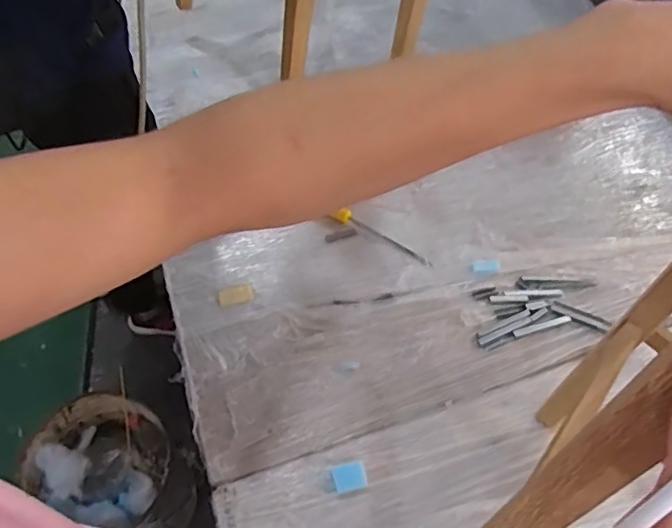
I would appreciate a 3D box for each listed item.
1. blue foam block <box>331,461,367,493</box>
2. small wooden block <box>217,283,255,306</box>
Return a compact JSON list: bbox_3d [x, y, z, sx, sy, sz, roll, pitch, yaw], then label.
[{"bbox_3d":[0.020,0.309,0.836,0.046,0.011,0.037,-12,60,-8],"label":"blue foam block"},{"bbox_3d":[-0.170,0.054,0.984,0.059,0.007,0.034,-13,60,-9],"label":"small wooden block"}]

